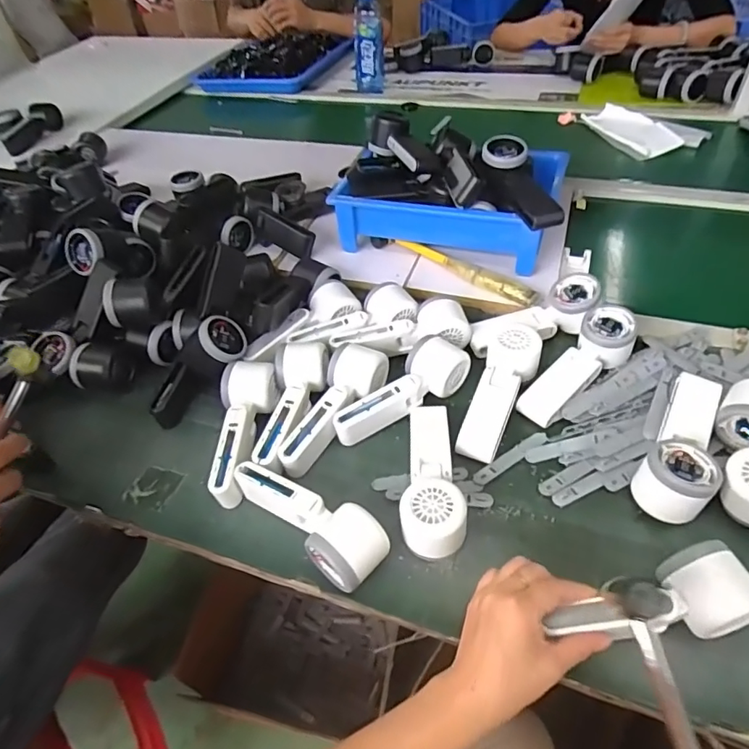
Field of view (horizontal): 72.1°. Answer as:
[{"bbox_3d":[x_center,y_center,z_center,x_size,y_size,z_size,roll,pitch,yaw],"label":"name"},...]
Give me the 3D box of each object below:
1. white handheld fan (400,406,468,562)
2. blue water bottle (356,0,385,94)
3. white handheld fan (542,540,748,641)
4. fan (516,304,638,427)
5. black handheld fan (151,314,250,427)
[{"bbox_3d":[0.053,0.092,0.498,0.054,0.049,0.169,-3,47,4],"label":"white handheld fan"},{"bbox_3d":[-0.012,-0.792,1.230,0.066,0.201,0.058,-3,47,4],"label":"blue water bottle"},{"bbox_3d":[0.212,0.176,0.393,0.158,0.042,0.058,-11,46,-5],"label":"white handheld fan"},{"bbox_3d":[0.227,-0.006,0.578,0.163,0.039,0.053,-44,55,-9],"label":"fan"},{"bbox_3d":[-0.207,-0.005,0.607,0.066,0.056,0.134,38,91,33],"label":"black handheld fan"}]

